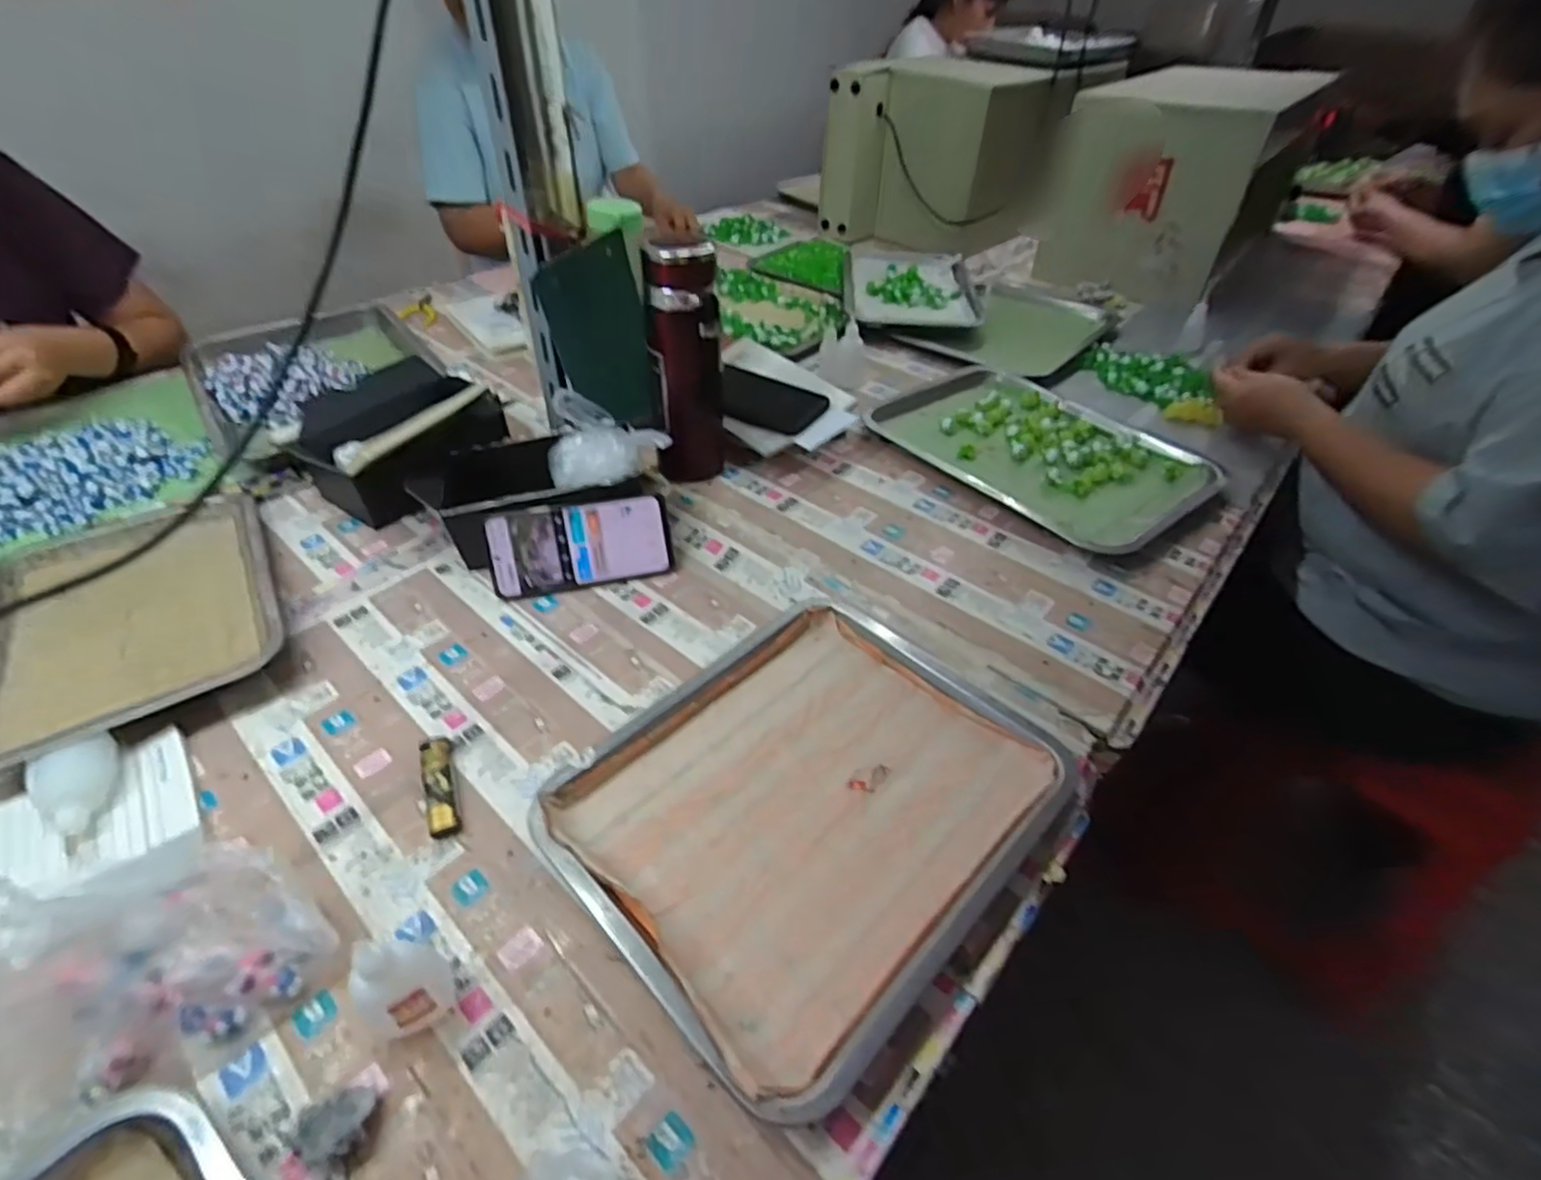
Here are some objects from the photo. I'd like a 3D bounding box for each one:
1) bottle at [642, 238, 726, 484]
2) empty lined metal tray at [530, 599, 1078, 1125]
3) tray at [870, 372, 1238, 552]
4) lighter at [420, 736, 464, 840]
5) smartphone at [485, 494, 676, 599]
[{"bbox_3d":[-0.082,-0.210,0.664,0.070,0.218,0.058,2,43,0],"label":"bottle"},{"bbox_3d":[0.028,0.142,0.482,0.311,0.036,0.262,-35,57,-30],"label":"empty lined metal tray"},{"bbox_3d":[0.301,-0.168,0.782,0.228,0.031,0.354,-29,52,-29],"label":"tray"},{"bbox_3d":[-0.236,0.139,0.488,0.021,0.013,0.081,-17,47,-19],"label":"lighter"},{"bbox_3d":[-0.176,-0.042,0.644,0.163,0.077,0.007,-10,9,-13],"label":"smartphone"}]

